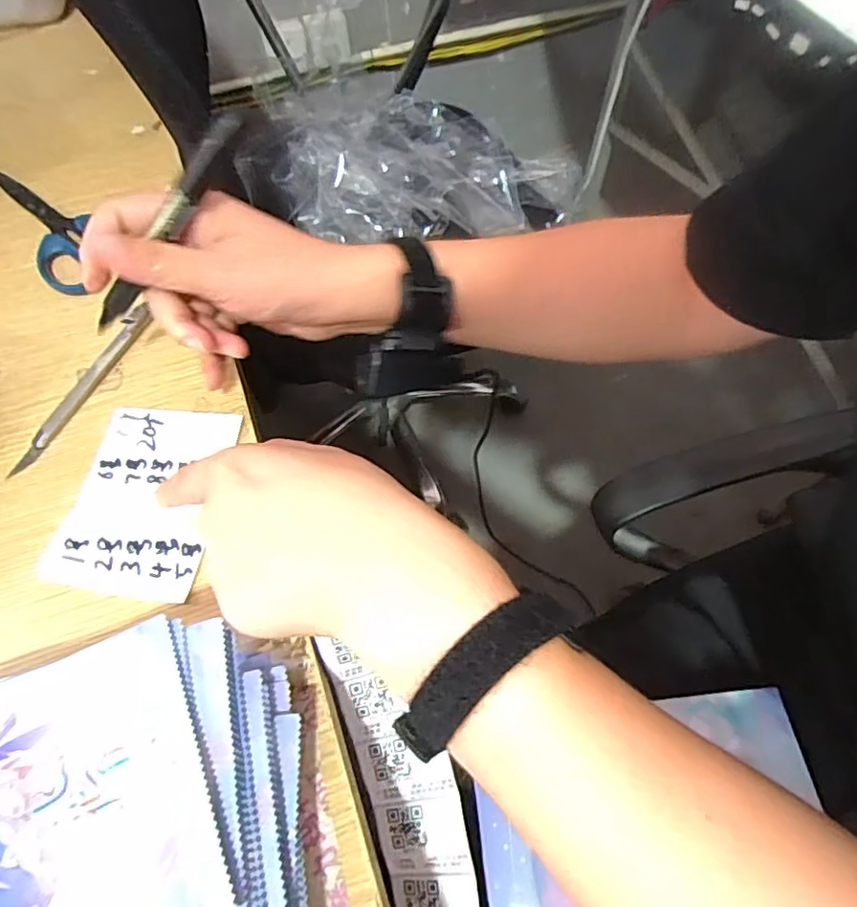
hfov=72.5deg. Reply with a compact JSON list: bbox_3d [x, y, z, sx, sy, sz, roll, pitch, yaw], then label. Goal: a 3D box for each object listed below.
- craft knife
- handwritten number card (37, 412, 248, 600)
[{"bbox_3d":[-0.229,-0.047,0.389,0.014,0.006,0.139,20,62,13],"label":"craft knife"},{"bbox_3d":[-0.167,0.024,0.347,0.085,0.005,0.117,4,60,4],"label":"handwritten number card"}]

